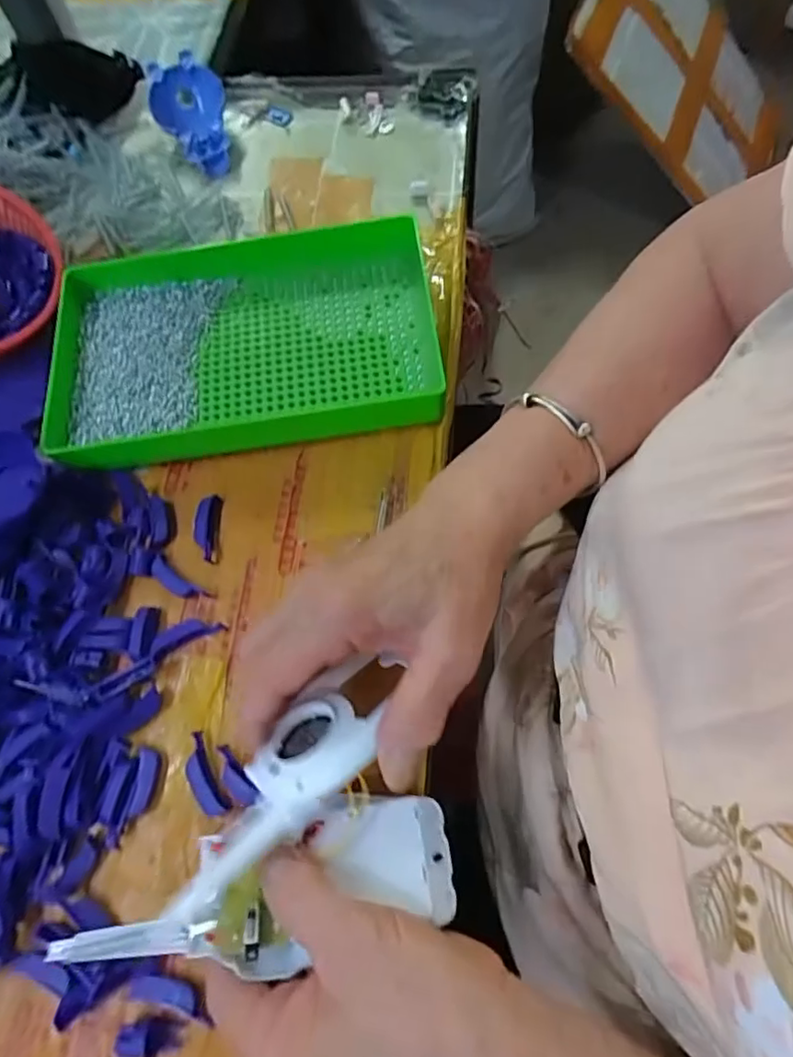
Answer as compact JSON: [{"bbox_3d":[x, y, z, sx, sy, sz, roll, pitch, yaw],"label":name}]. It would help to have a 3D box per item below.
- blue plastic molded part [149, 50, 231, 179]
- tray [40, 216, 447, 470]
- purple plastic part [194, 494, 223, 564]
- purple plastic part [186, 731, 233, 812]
[{"bbox_3d":[-0.164,-0.335,0.465,0.059,0.034,0.096,-19,68,0],"label":"blue plastic molded part"},{"bbox_3d":[-0.101,-0.120,0.376,0.246,0.039,0.146,-8,69,-2],"label":"tray"},{"bbox_3d":[-0.114,0.000,0.349,0.016,0.005,0.042,-4,67,4],"label":"purple plastic part"},{"bbox_3d":[-0.099,0.127,0.297,0.014,0.010,0.042,-28,67,-7],"label":"purple plastic part"}]

